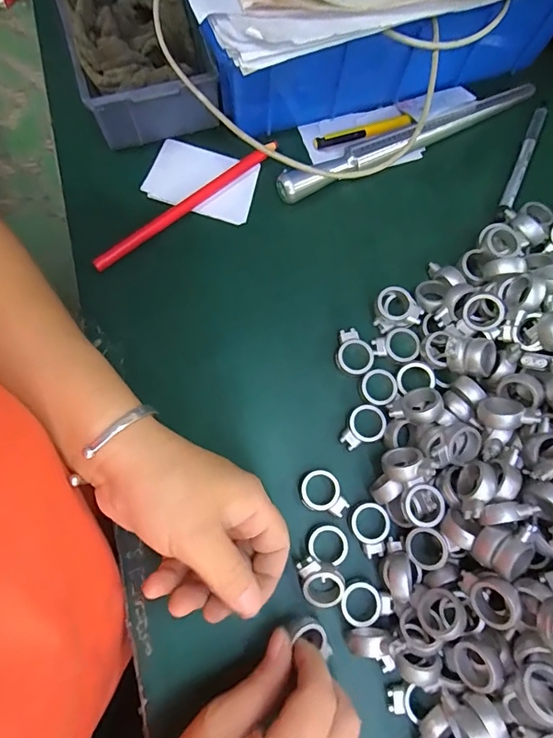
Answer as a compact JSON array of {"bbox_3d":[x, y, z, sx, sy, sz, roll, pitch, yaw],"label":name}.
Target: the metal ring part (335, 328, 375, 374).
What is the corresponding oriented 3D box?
[{"bbox_3d":[0.053,-0.012,0.315,0.026,0.006,0.034,-29,78,-5],"label":"metal ring part"}]

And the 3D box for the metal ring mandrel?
[{"bbox_3d":[0.105,-0.181,0.341,0.225,0.018,0.018,-26,78,-5],"label":"metal ring mandrel"}]

